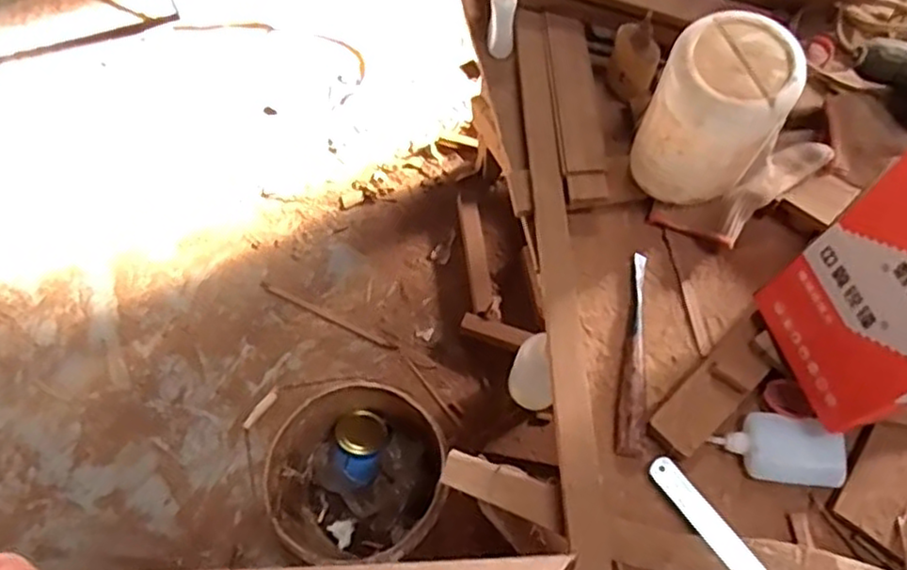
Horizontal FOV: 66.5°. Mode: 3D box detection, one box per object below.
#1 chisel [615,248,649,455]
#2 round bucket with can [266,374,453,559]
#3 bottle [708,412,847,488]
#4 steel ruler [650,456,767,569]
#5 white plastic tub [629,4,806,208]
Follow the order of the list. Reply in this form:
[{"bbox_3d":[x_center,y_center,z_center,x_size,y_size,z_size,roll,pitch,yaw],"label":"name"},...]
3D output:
[{"bbox_3d":[0.149,0.053,0.575,0.020,0.018,0.175,8,68,3],"label":"chisel"},{"bbox_3d":[-0.148,0.296,1.088,0.240,0.236,0.220,0,68,0],"label":"round bucket with can"},{"bbox_3d":[0.254,0.126,0.537,0.091,0.019,0.052,8,68,3],"label":"bottle"},{"bbox_3d":[0.210,0.200,0.514,0.021,0.006,0.167,-39,72,0],"label":"steel ruler"},{"bbox_3d":[0.203,-0.130,0.552,0.091,0.143,0.081,35,72,13],"label":"white plastic tub"}]

